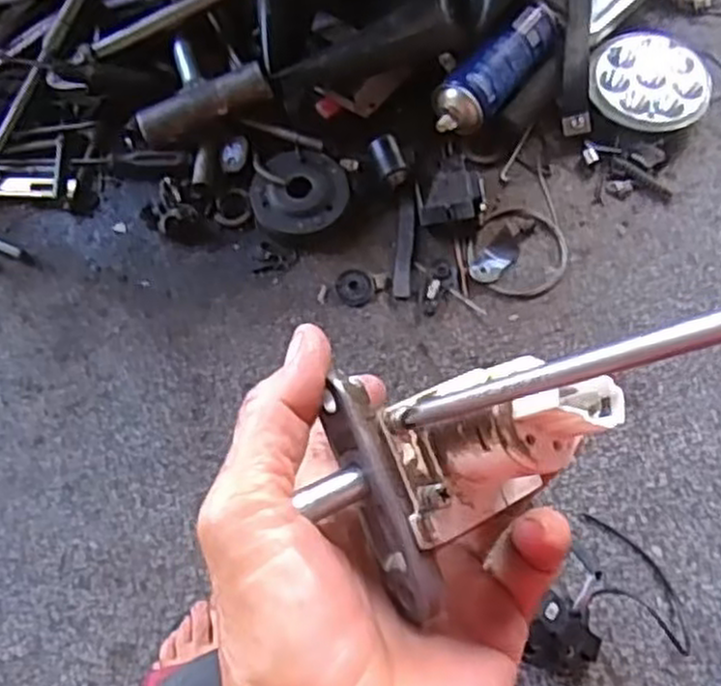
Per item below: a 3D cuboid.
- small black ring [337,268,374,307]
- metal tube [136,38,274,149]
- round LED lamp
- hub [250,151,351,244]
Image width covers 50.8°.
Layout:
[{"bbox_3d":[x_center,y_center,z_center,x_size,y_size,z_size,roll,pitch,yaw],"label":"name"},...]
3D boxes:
[{"bbox_3d":[-0.005,-0.056,0.771,0.037,0.004,0.042,-8,67,-2],"label":"small black ring"},{"bbox_3d":[-0.177,-0.278,0.825,0.142,0.052,0.114,-18,68,-6],"label":"metal tube"},{"bbox_3d":[0.320,-0.286,0.846,0.130,0.046,0.127,-1,67,1],"label":"round LED lamp"},{"bbox_3d":[-0.062,-0.154,0.797,0.093,0.032,0.099,-1,67,1],"label":"hub"}]

